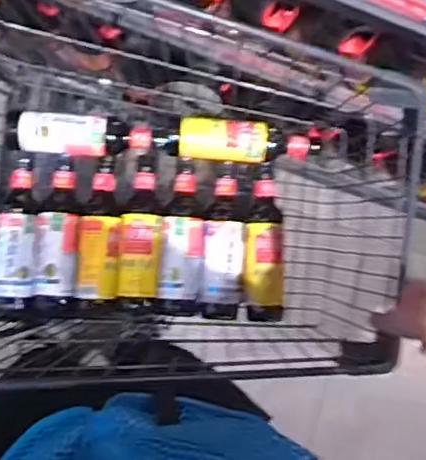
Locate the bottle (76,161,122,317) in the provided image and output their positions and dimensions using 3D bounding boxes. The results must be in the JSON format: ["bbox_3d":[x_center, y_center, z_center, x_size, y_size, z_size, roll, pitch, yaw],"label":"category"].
[{"bbox_3d":[-0.182,0.009,0.977,0.066,0.064,0.246,2,89,-8],"label":"bottle"}]

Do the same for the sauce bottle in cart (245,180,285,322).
[{"bbox_3d":[0.080,0.032,0.978,0.068,0.053,0.225,-2,90,-8],"label":"sauce bottle in cart"}]

